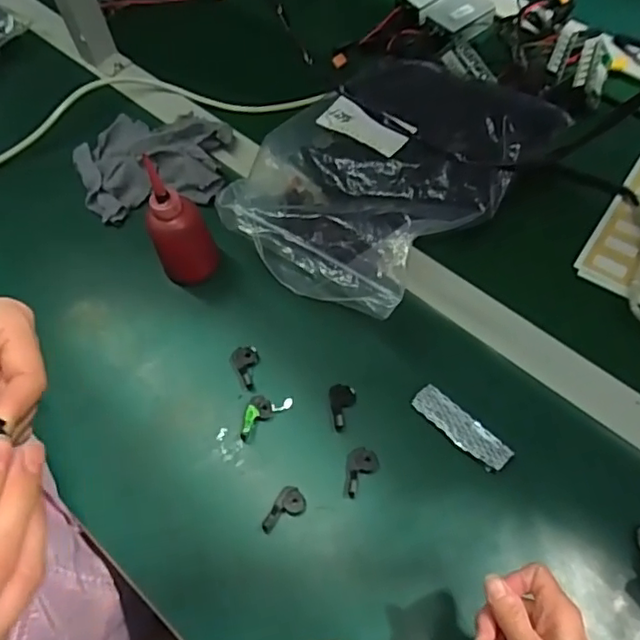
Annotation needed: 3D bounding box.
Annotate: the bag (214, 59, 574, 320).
[{"bbox_3d":[0.080,-0.175,0.690,0.238,0.100,0.368,35,70,21],"label":"bag"}]

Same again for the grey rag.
[{"bbox_3d":[-0.208,-0.209,0.766,0.188,0.029,0.163,-15,62,-3],"label":"grey rag"}]

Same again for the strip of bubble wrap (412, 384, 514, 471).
[{"bbox_3d":[0.134,0.102,0.576,0.028,0.007,0.101,-42,67,-16],"label":"strip of bubble wrap"}]

